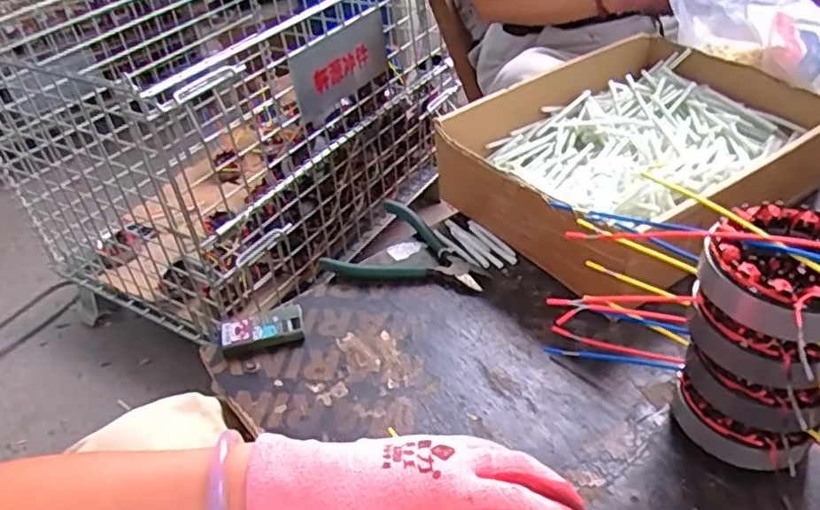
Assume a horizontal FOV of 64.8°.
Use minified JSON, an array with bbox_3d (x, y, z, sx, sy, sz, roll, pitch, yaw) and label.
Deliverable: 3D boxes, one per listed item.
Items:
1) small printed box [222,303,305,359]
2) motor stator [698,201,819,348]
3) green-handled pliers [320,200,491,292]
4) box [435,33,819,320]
[{"bbox_3d":[-0.123,0.063,0.541,0.066,0.017,0.037,-14,40,-9],"label":"small printed box"},{"bbox_3d":[0.212,0.009,0.358,0.090,0.033,0.089,25,49,34],"label":"motor stator"},{"bbox_3d":[0.000,-0.012,0.611,0.143,0.022,0.087,5,41,13],"label":"green-handled pliers"},{"bbox_3d":[0.223,-0.098,0.630,0.333,0.088,0.245,-28,44,-24],"label":"box"}]

